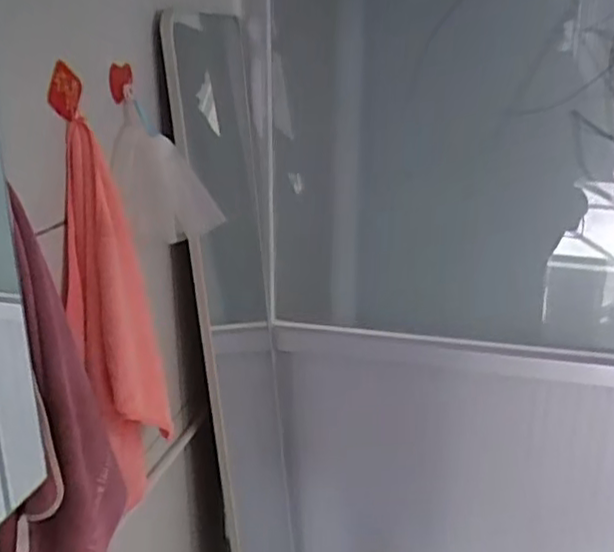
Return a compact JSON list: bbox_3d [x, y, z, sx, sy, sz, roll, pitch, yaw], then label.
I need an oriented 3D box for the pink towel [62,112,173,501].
[{"bbox_3d":[-0.232,0.049,0.875,0.072,0.438,0.151,10,21,27],"label":"pink towel"}]

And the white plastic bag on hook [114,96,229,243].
[{"bbox_3d":[-0.190,-0.137,0.938,0.131,0.177,0.050,-7,20,-20],"label":"white plastic bag on hook"}]

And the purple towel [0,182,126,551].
[{"bbox_3d":[-0.280,0.155,0.767,0.108,0.414,0.135,-2,19,-6],"label":"purple towel"}]

